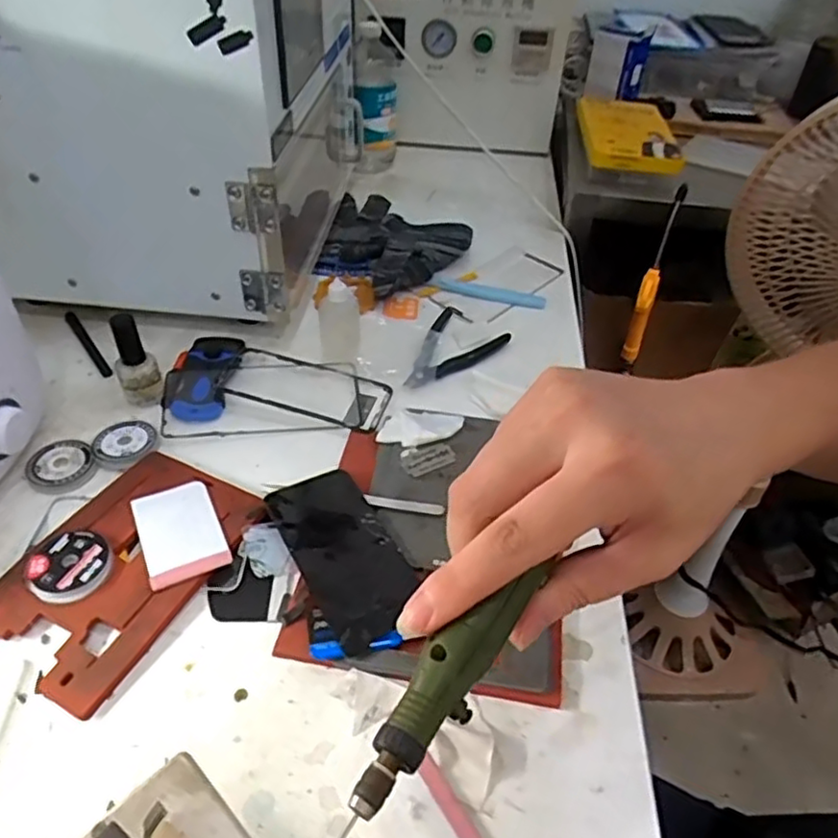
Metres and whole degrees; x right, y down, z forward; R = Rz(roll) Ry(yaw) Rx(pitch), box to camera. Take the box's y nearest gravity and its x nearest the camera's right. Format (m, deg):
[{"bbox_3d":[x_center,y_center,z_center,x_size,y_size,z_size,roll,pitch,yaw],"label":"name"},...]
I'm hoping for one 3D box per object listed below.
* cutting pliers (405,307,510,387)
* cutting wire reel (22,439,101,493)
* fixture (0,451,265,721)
[{"bbox_3d":[0.024,-0.068,0.610,0.071,0.015,0.122,30,49,26],"label":"cutting pliers"},{"bbox_3d":[-0.264,0.035,0.490,0.045,0.010,0.045,19,45,17],"label":"cutting wire reel"},{"bbox_3d":[-0.192,0.092,0.430,0.111,0.012,0.166,21,46,19],"label":"fixture"}]

